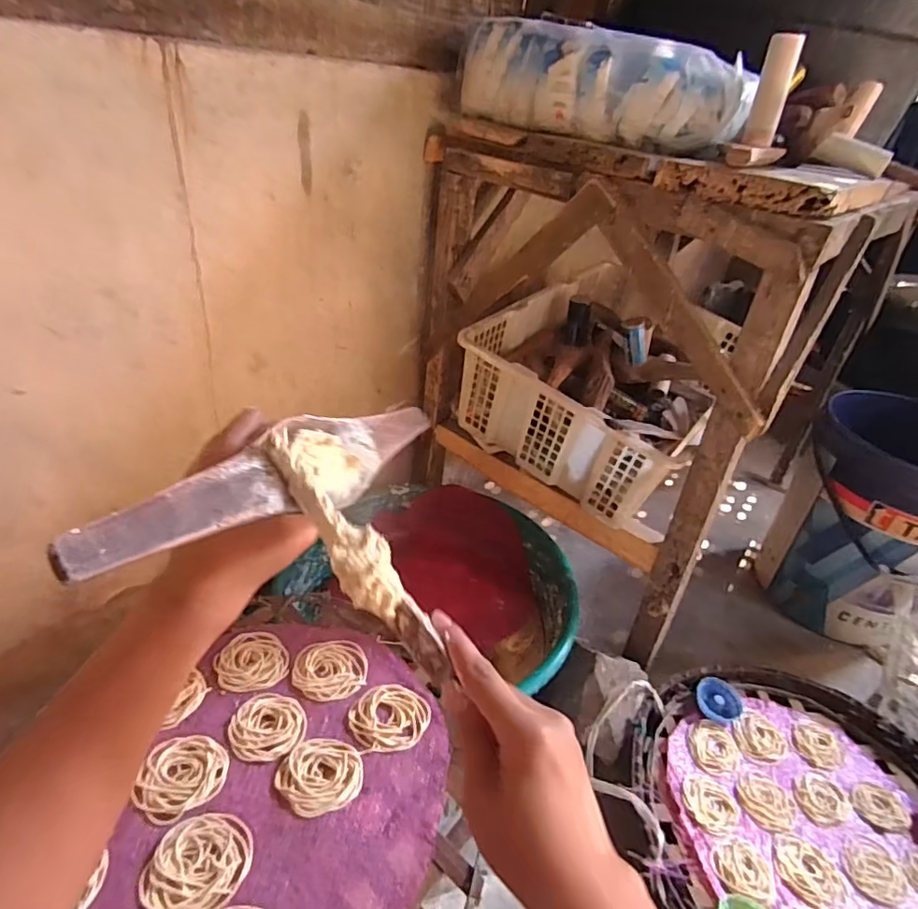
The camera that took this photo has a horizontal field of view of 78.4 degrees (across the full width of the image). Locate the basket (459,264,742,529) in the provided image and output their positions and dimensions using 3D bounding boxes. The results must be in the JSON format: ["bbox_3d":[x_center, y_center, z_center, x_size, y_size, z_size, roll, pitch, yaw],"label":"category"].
[{"bbox_3d":[0.245,-0.113,0.931,0.339,0.192,0.461,26,38,25],"label":"basket"}]

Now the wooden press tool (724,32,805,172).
[{"bbox_3d":[0.354,-0.393,0.633,0.054,0.122,0.044,19,36,17],"label":"wooden press tool"}]

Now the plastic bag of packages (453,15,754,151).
[{"bbox_3d":[0.174,-0.468,0.715,0.173,0.104,0.340,-21,43,-35],"label":"plastic bag of packages"}]

